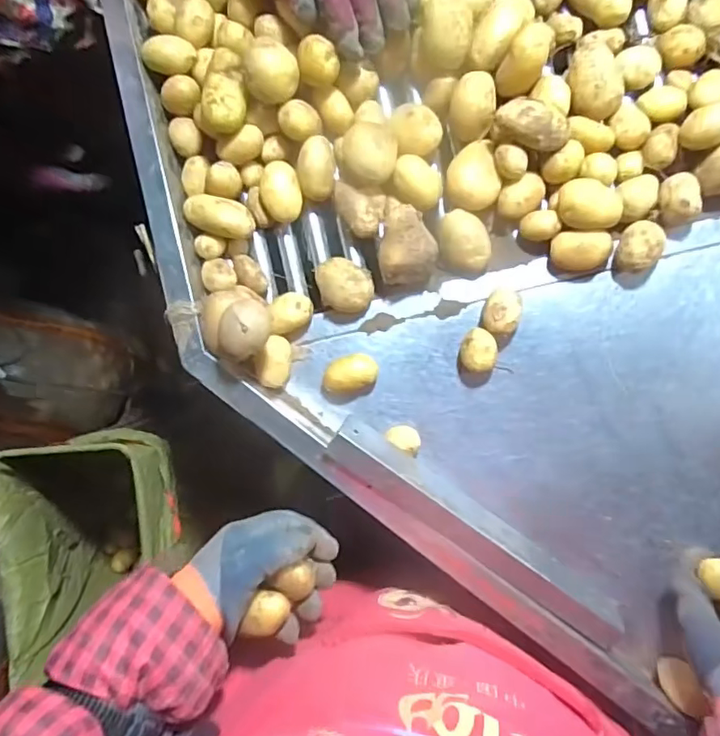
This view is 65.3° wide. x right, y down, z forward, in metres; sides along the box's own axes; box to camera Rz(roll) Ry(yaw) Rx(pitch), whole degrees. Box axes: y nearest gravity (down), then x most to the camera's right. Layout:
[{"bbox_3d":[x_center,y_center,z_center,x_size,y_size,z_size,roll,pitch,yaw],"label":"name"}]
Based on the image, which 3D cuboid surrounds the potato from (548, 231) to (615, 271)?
[{"bbox_3d":[0.200,-0.104,0.509,0.052,0.038,0.032,-1,86,7],"label":"potato"}]

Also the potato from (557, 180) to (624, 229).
[{"bbox_3d":[0.200,-0.141,0.491,0.052,0.027,0.040,11,87,7],"label":"potato"}]

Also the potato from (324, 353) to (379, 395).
[{"bbox_3d":[-0.008,0.007,0.533,0.051,0.033,0.033,-24,83,5],"label":"potato"}]

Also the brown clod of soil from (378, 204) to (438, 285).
[{"bbox_3d":[0.044,-0.114,0.517,0.053,0.040,0.076,-5,117,9],"label":"brown clod of soil"}]

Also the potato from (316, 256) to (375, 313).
[{"bbox_3d":[-0.014,-0.078,0.534,0.047,0.037,0.055,-37,83,3],"label":"potato"}]

